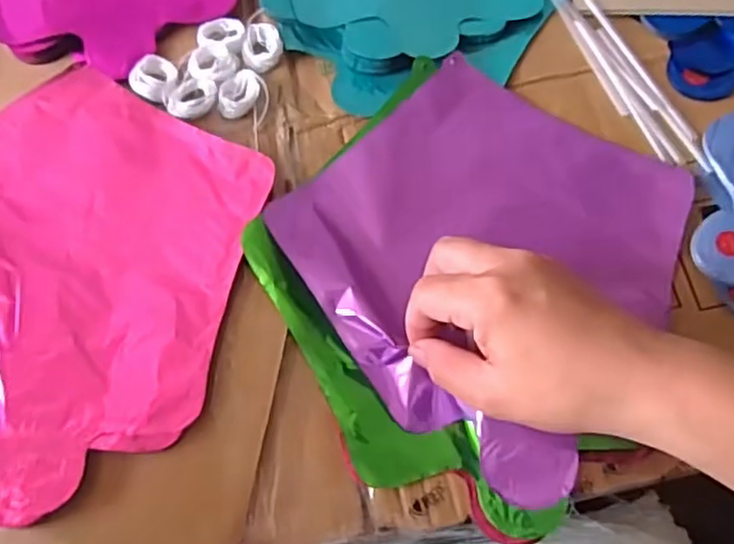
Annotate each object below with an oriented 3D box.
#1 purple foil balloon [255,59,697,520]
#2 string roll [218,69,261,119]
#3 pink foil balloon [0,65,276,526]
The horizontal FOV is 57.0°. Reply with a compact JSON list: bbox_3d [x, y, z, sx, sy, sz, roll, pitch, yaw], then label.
[{"bbox_3d":[0.066,-0.019,0.381,0.208,0.031,0.208,37,73,16],"label":"purple foil balloon"},{"bbox_3d":[-0.080,-0.112,0.426,0.025,0.010,0.029,1,66,3],"label":"string roll"},{"bbox_3d":[-0.177,-0.003,0.384,0.223,0.008,0.226,28,70,13],"label":"pink foil balloon"}]

